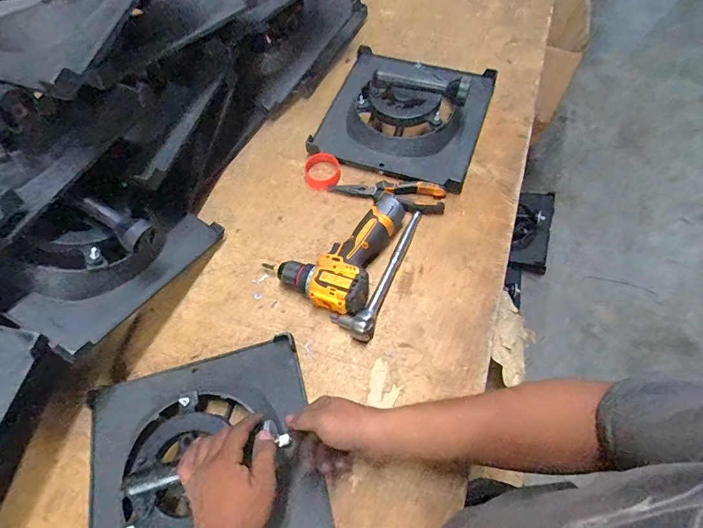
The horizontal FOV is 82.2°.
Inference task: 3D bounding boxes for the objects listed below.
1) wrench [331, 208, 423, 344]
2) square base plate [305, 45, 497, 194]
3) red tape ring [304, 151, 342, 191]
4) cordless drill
[{"bbox_3d":[0.050,0.004,0.644,0.066,0.040,0.239,24,67,15],"label":"wrench"},{"bbox_3d":[0.108,-0.322,0.786,0.303,0.099,0.308,18,66,12],"label":"square base plate"},{"bbox_3d":[-0.052,-0.171,0.747,0.065,0.033,0.062,-1,63,3],"label":"red tape ring"},{"bbox_3d":[-0.015,-0.037,0.660,0.175,0.057,0.220,29,69,16],"label":"cordless drill"}]

